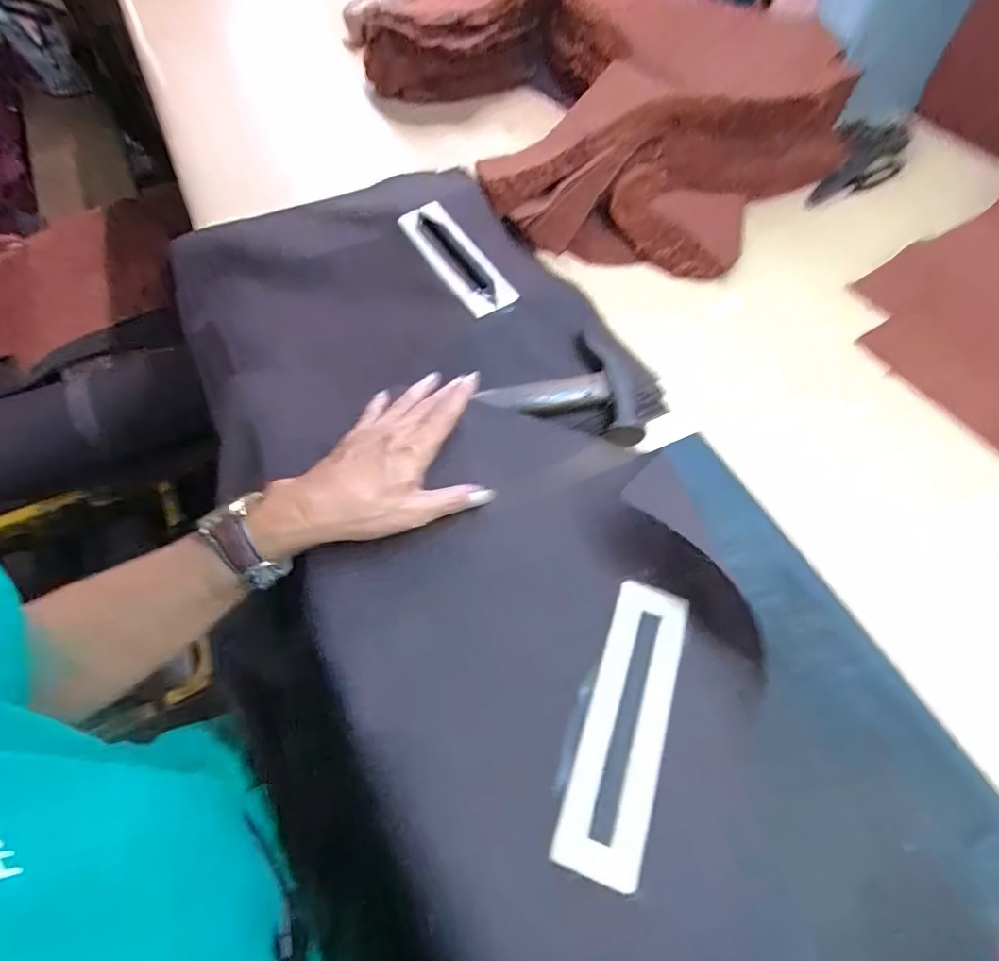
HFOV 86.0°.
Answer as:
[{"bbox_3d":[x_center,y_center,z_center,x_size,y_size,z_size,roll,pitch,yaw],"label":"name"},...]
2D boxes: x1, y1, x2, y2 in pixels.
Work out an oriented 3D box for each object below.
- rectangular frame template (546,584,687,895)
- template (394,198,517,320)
[{"bbox_3d":[0.073,0.133,0.303,0.045,0.004,0.157,18,60,10],"label":"rectangular frame template"},{"bbox_3d":[-0.041,-0.207,0.498,0.044,0.012,0.157,-36,66,4],"label":"template"}]

